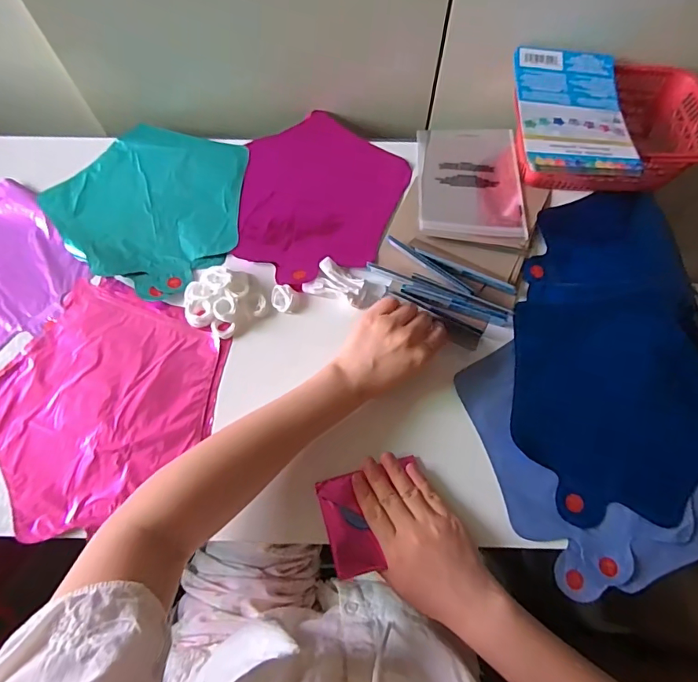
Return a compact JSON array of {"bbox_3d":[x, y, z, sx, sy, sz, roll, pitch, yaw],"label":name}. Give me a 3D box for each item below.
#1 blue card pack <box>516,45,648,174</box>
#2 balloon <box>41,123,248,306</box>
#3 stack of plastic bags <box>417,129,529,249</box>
[{"bbox_3d":[0.242,-0.252,0.493,0.112,0.015,0.185,4,68,2],"label":"blue card pack"},{"bbox_3d":[-0.226,-0.171,0.548,0.223,0.016,0.218,35,72,13],"label":"balloon"},{"bbox_3d":[0.149,-0.203,0.567,0.126,0.021,0.212,6,57,0],"label":"stack of plastic bags"}]

